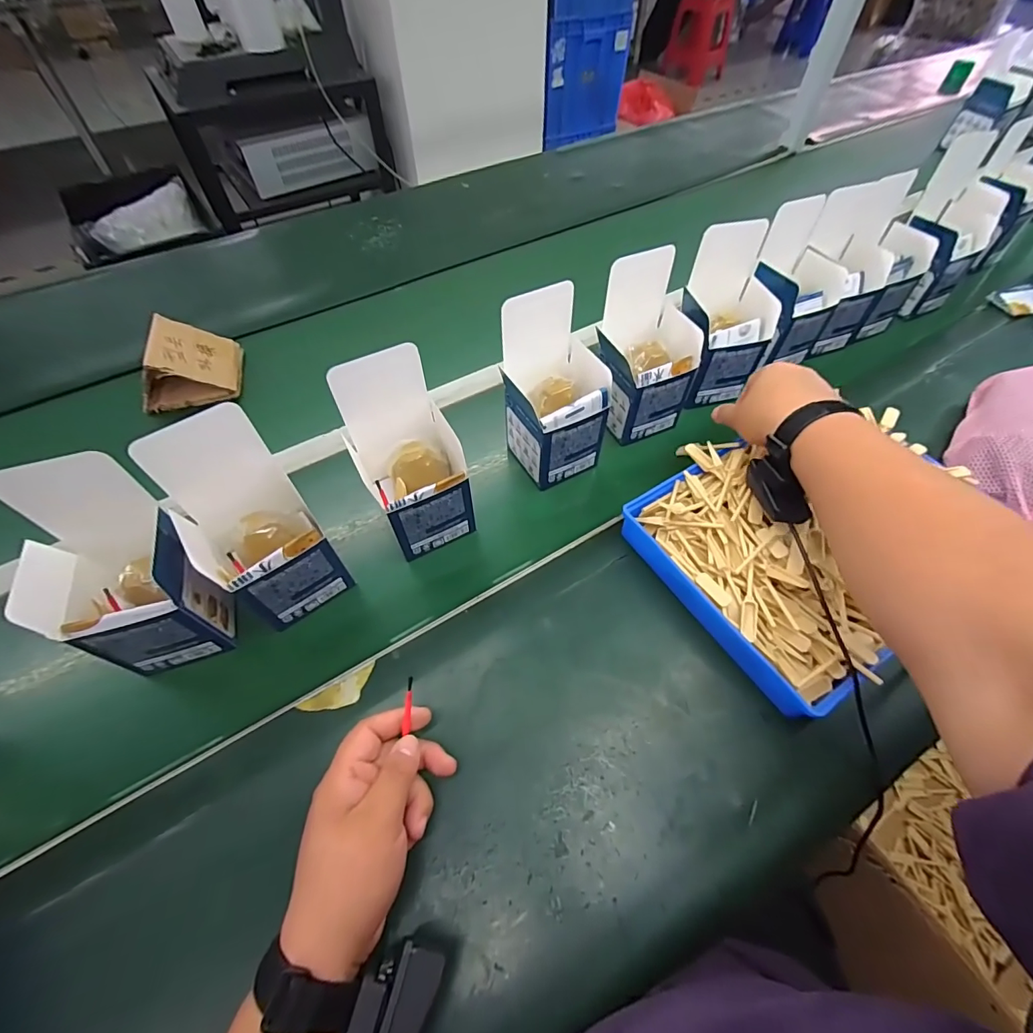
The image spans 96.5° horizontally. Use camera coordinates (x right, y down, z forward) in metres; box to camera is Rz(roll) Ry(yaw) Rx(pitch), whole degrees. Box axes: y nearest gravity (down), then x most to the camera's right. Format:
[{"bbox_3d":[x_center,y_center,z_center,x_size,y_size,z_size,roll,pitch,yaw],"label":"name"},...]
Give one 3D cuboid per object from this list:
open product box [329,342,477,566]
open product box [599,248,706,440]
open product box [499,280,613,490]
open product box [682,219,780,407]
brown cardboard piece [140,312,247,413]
[{"bbox_3d":[-0.099,-0.049,0.437,0.101,0.177,0.093,-24,60,-12],"label":"open product box"},{"bbox_3d":[0.145,-0.181,0.516,0.099,0.165,0.096,-20,59,-10],"label":"open product box"},{"bbox_3d":[0.038,-0.129,0.484,0.094,0.167,0.100,-26,61,-13],"label":"open product box"},{"bbox_3d":[0.246,-0.232,0.554,0.094,0.171,0.109,-9,58,-3],"label":"open product box"},{"bbox_3d":[-0.431,-0.204,0.604,0.108,0.075,0.103,-9,58,-3],"label":"brown cardboard piece"}]

